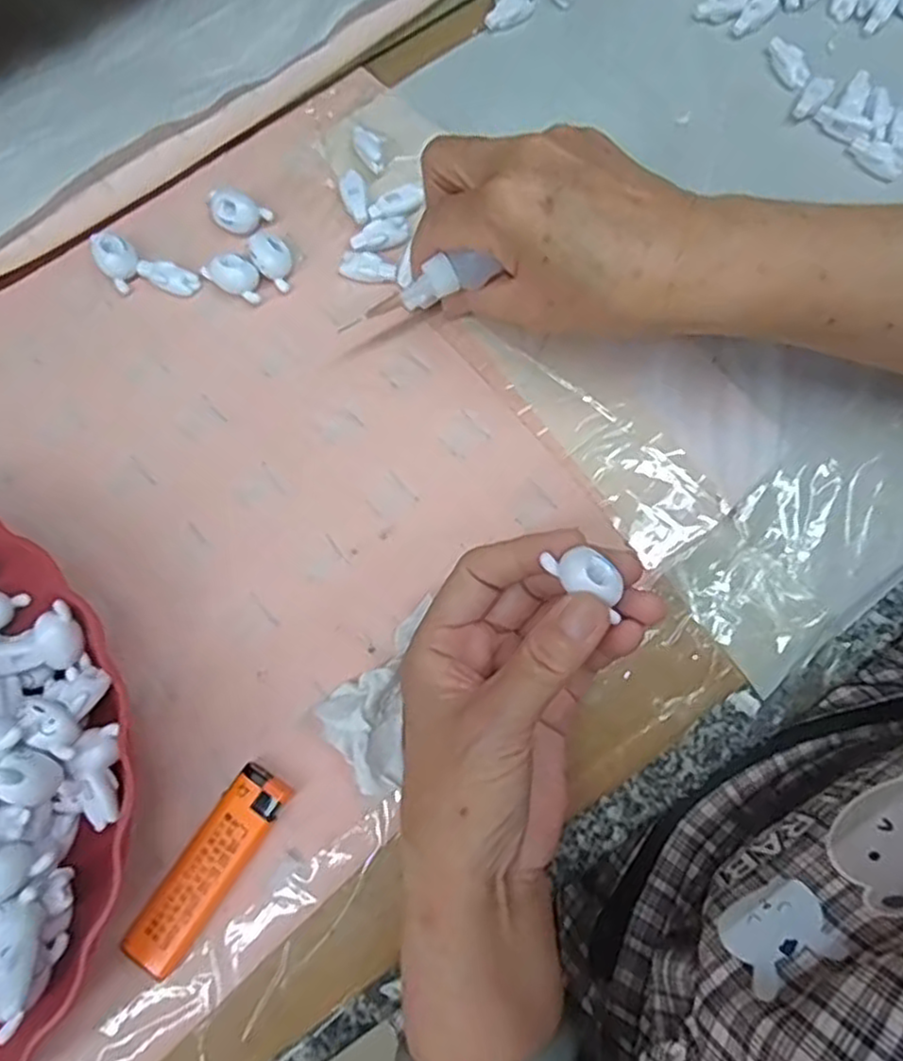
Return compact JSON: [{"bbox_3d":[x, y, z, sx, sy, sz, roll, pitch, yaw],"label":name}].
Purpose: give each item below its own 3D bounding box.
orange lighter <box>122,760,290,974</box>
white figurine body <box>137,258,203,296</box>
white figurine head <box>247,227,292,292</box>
[{"bbox_3d":[-0.095,0.132,0.280,0.023,0.014,0.078,33,80,5],"label":"orange lighter"},{"bbox_3d":[-0.139,-0.124,0.347,0.030,0.006,0.014,19,79,3],"label":"white figurine body"},{"bbox_3d":[-0.087,-0.130,0.345,0.018,0.015,0.025,-21,80,-5],"label":"white figurine head"}]

